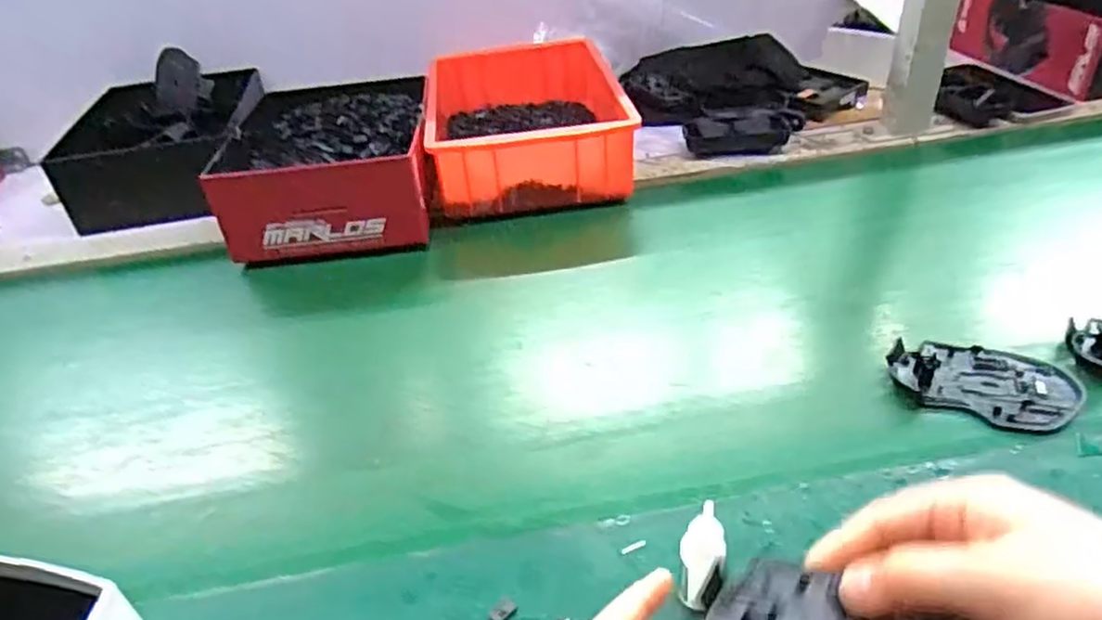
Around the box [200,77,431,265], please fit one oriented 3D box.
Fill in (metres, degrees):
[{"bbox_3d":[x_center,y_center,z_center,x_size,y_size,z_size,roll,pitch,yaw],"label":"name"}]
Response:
[{"bbox_3d":[-0.225,-0.154,0.743,0.194,0.091,0.235,-8,38,-3],"label":"box"}]

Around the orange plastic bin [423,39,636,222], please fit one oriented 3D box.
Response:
[{"bbox_3d":[-0.036,-0.214,0.794,0.208,0.082,0.284,-8,38,-3],"label":"orange plastic bin"}]

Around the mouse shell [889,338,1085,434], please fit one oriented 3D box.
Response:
[{"bbox_3d":[0.295,0.045,0.487,0.113,0.015,0.068,18,44,27],"label":"mouse shell"}]

